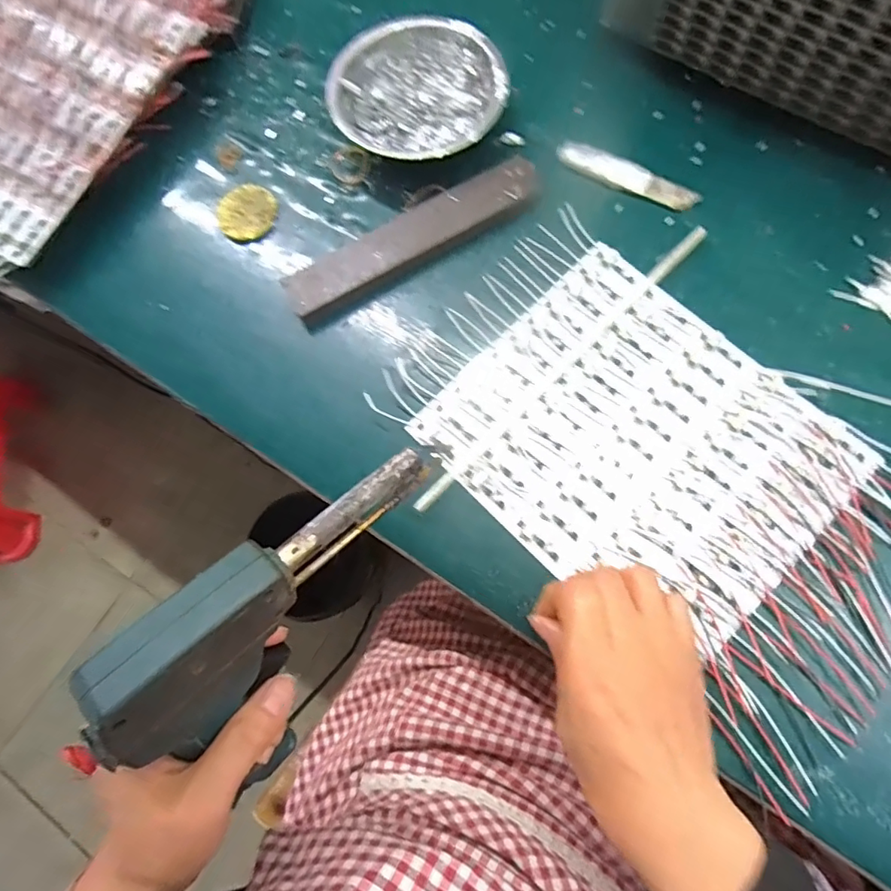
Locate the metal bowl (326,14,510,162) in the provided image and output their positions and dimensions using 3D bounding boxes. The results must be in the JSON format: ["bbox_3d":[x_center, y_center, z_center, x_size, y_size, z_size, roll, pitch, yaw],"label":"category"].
[{"bbox_3d":[-0.020,-0.259,0.410,0.123,0.038,0.120,-1,76,3],"label":"metal bowl"}]

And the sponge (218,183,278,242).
[{"bbox_3d":[-0.153,-0.180,0.417,0.045,0.010,0.039,-40,77,-6],"label":"sponge"}]

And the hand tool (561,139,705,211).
[{"bbox_3d":[0.135,-0.199,0.401,0.106,0.011,0.019,23,79,9],"label":"hand tool"}]

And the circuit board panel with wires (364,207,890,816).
[{"bbox_3d":[0.140,0.009,0.348,0.203,0.017,0.342,-43,77,-11],"label":"circuit board panel with wires"}]

